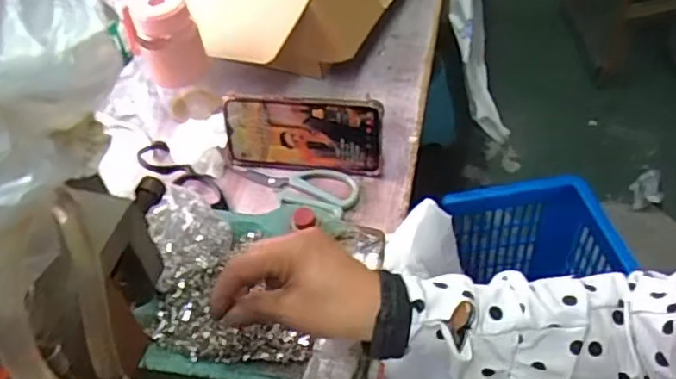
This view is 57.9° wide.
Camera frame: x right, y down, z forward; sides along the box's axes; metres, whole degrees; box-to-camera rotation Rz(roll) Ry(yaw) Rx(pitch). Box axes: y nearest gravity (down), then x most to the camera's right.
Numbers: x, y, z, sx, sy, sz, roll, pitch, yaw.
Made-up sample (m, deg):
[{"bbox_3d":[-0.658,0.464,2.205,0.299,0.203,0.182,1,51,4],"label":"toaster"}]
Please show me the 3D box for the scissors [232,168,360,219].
[{"bbox_3d":[-0.044,-0.009,0.636,0.138,0.013,0.056,18,53,21],"label":"scissors"}]

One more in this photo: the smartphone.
[{"bbox_3d":[-0.038,-0.057,0.631,0.166,0.079,0.013,4,34,10],"label":"smartphone"}]

